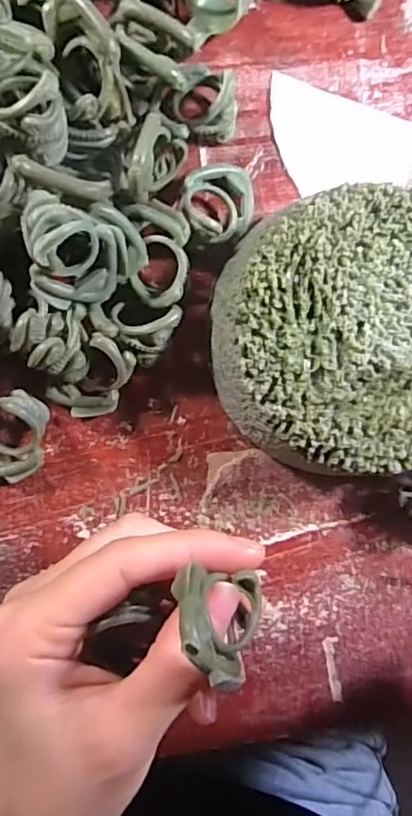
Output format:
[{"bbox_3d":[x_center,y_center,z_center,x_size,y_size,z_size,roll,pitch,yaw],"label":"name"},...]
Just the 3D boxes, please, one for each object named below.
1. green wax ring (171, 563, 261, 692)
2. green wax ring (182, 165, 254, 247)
[{"bbox_3d":[0.003,0.061,0.157,0.029,0.028,0.025,14,92,-6],"label":"green wax ring"},{"bbox_3d":[0.005,-0.079,0.219,0.028,0.021,0.033,4,93,-6],"label":"green wax ring"}]

